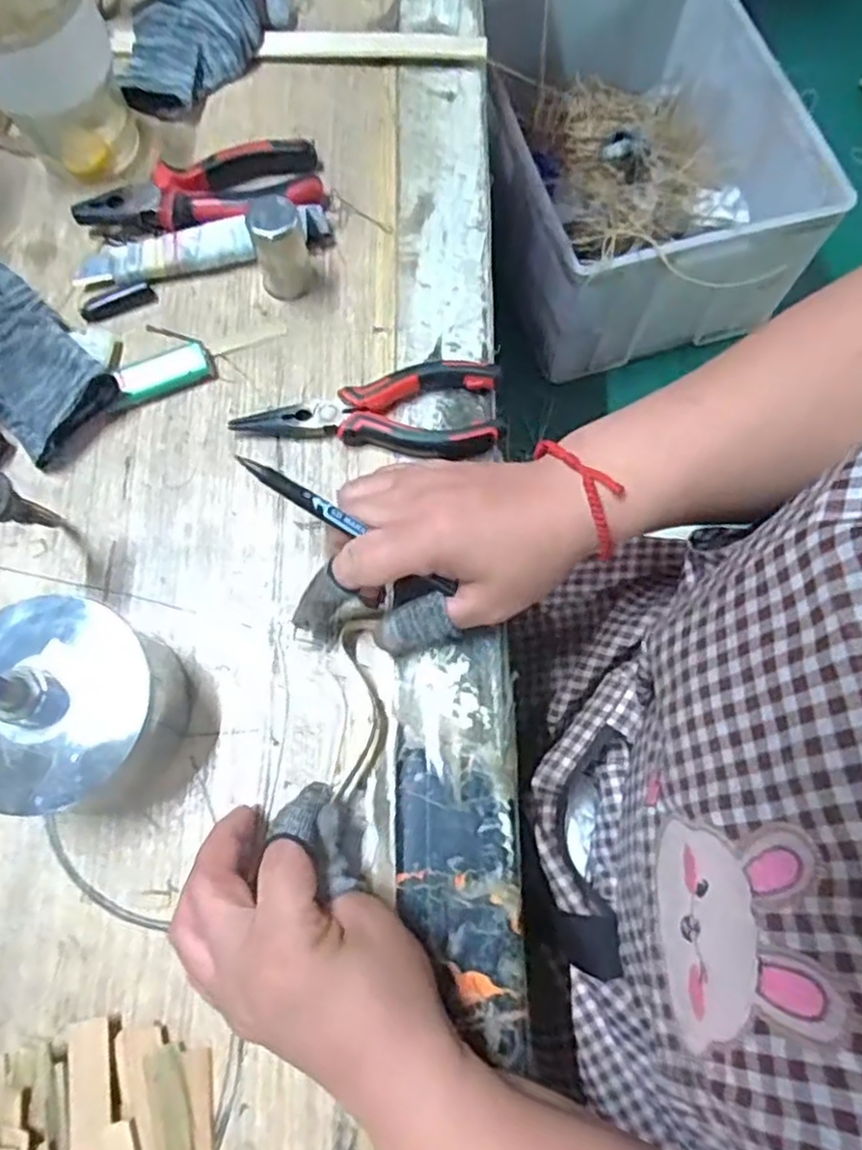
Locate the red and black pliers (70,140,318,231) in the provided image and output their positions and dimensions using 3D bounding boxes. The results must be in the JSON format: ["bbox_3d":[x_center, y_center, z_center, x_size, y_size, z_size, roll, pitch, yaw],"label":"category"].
[{"bbox_3d":[-0.148,-0.247,0.462,0.153,0.021,0.053,-17,74,-4],"label":"red and black pliers"}]

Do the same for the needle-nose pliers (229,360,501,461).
[{"bbox_3d":[-0.037,-0.099,0.422,0.150,0.016,0.053,1,73,2],"label":"needle-nose pliers"}]

